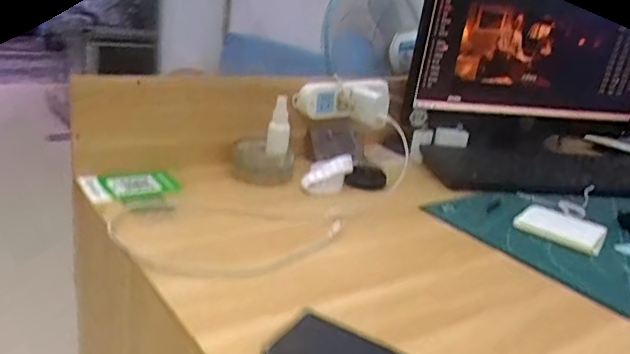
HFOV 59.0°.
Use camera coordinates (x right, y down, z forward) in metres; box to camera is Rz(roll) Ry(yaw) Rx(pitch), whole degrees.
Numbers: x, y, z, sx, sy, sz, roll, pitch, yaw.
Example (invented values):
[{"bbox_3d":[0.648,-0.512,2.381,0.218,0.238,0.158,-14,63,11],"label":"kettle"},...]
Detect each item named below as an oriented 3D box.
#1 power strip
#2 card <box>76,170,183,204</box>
[{"bbox_3d":[0.047,-0.125,0.918,0.154,0.063,0.061,10,21,6],"label":"power strip"},{"bbox_3d":[-0.240,0.011,0.731,0.120,0.009,0.085,-8,24,-37],"label":"card"}]

